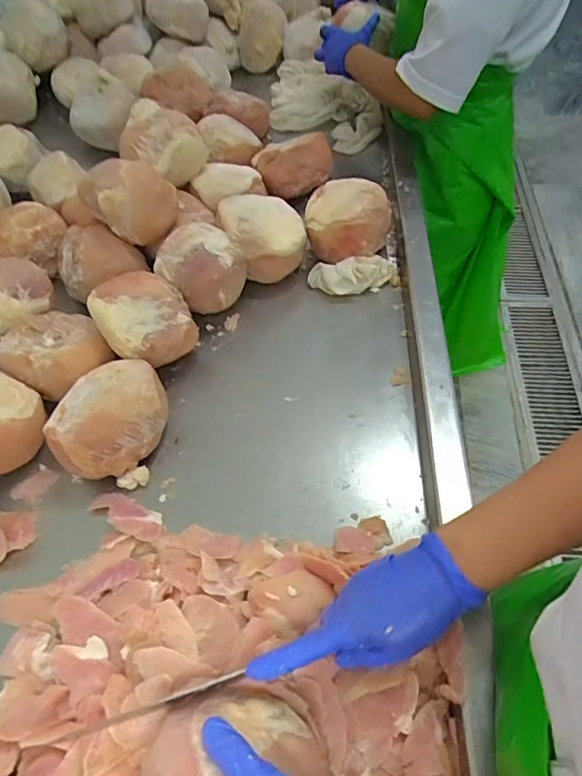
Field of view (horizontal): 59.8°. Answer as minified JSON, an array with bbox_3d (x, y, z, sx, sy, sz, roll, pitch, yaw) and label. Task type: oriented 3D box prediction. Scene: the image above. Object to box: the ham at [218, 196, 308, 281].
[{"bbox_3d":[-0.042,-0.239,0.801,0.119,0.083,0.130,-2,54,2],"label":"ham"}]

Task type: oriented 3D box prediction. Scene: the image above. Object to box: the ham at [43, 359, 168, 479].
[{"bbox_3d":[-0.221,0.038,0.619,0.112,0.093,0.151,22,58,18],"label":"ham"}]

